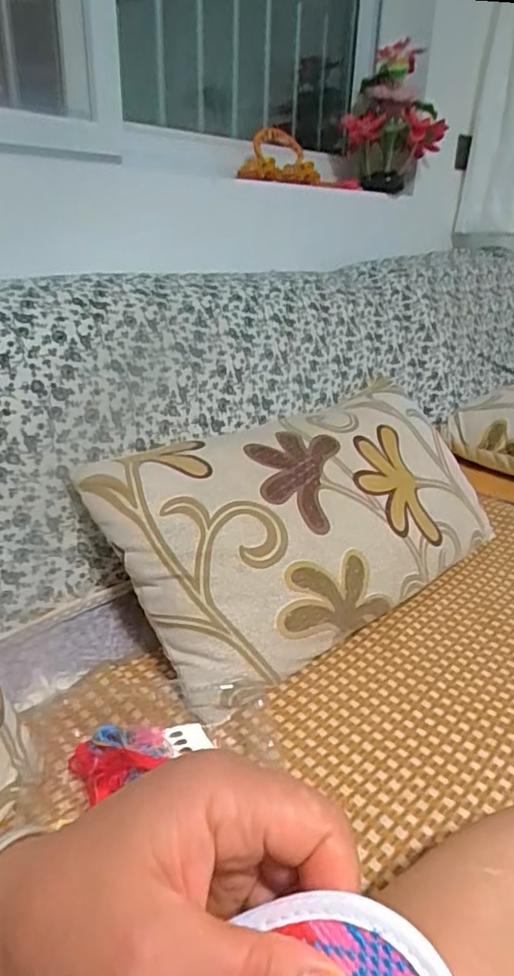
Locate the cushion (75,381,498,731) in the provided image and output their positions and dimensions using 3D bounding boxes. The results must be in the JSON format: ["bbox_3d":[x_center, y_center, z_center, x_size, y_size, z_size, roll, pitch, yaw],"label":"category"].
[{"bbox_3d":[0.092,0.029,0.853,0.610,0.120,0.334,-20,70,-35],"label":"cushion"}]

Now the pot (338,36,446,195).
[{"bbox_3d":[0.362,-0.962,1.559,0.259,0.330,0.240,5,25,7],"label":"pot"}]

